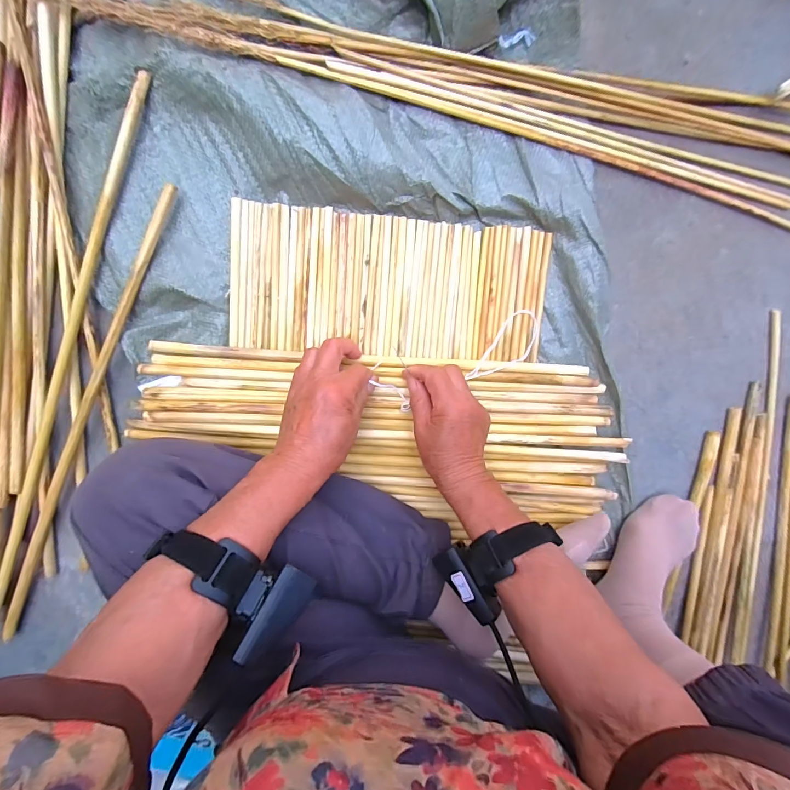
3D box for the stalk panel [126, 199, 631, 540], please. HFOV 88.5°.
[{"bbox_3d":[-0.001,-0.029,0.413,0.485,0.032,0.292,4,98,-5],"label":"stalk panel"}]

